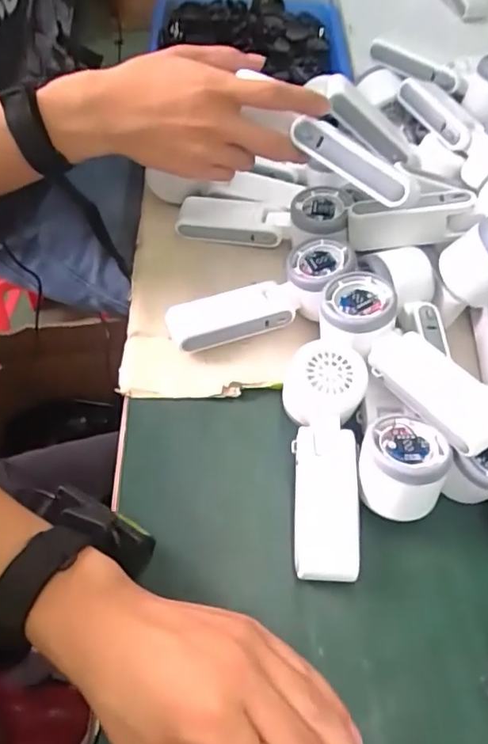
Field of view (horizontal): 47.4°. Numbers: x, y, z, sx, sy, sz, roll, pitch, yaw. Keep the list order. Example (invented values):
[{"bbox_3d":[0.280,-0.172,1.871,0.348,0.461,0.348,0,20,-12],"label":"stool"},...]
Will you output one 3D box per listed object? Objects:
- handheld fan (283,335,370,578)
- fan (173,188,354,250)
[{"bbox_3d":[0.058,0.062,0.404,0.057,0.050,0.167,2,72,0],"label":"handheld fan"},{"bbox_3d":[0.017,-0.147,0.532,0.166,0.035,0.049,1,55,19],"label":"fan"}]

